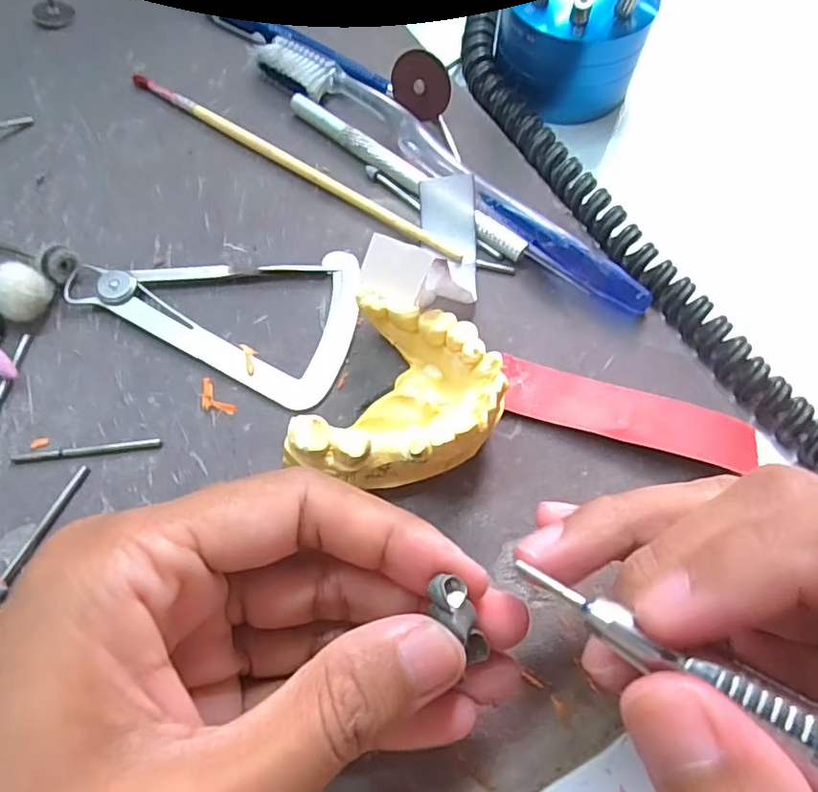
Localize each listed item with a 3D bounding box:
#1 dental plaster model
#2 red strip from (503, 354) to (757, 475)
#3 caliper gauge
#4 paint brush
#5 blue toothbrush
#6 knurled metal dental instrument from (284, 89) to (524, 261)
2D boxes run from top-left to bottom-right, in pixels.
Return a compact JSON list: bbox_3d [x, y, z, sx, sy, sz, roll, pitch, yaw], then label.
[{"bbox_3d":[0.000,0.003,0.173,0.051,0.027,0.058,22,67,9],"label":"dental plaster model"},{"bbox_3d":[0.069,0.006,0.184,0.079,0.007,0.019,17,67,7],"label":"red strip"},{"bbox_3d":[-0.063,-0.037,0.202,0.097,0.007,0.059,23,67,9],"label":"caliper gauge"},{"bbox_3d":[-0.049,-0.091,0.227,0.160,0.006,0.005,33,69,13],"label":"paint brush"},{"bbox_3d":[0.013,-0.089,0.222,0.184,0.011,0.020,39,71,15],"label":"blue toothbrush"},{"bbox_3d":[-0.003,-0.085,0.223,0.114,0.006,0.007,39,71,15],"label":"knurled metal dental instrument"}]

